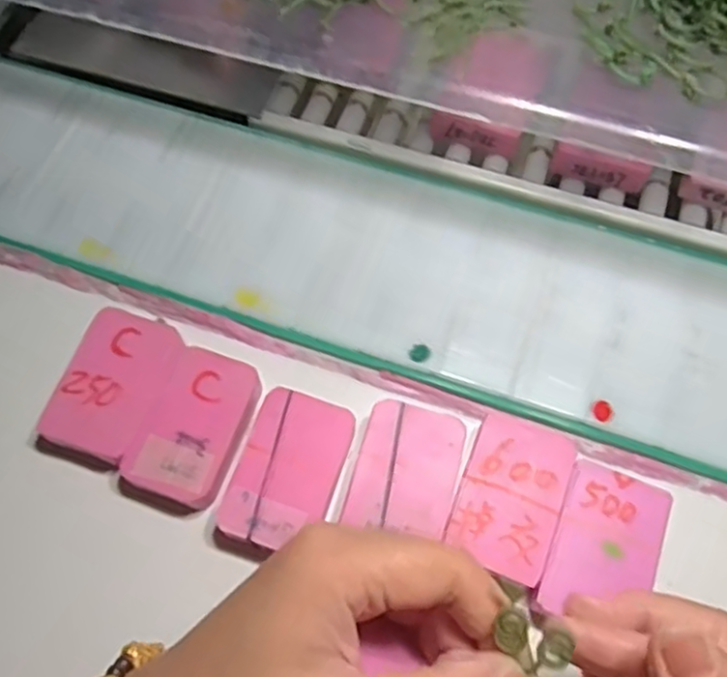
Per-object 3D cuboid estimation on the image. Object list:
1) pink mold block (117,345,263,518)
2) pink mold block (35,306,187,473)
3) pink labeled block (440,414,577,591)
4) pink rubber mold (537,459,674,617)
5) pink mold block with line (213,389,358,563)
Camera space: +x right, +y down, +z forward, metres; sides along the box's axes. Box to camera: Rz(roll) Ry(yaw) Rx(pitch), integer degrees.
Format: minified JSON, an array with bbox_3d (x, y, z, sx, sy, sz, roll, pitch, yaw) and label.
[{"bbox_3d":[-0.081,0.043,0.331,0.046,0.015,0.078,22,67,10],"label":"pink mold block"},{"bbox_3d":[-0.122,0.023,0.338,0.048,0.019,0.078,20,66,9],"label":"pink mold block"},{"bbox_3d":[0.067,0.072,0.315,0.044,0.012,0.068,20,66,9],"label":"pink labeled block"},{"bbox_3d":[0.107,0.093,0.306,0.045,0.014,0.066,20,68,9],"label":"pink rubber mold"},{"bbox_3d":[-0.035,0.064,0.320,0.046,0.014,0.078,18,66,8],"label":"pink mold block with line"}]

